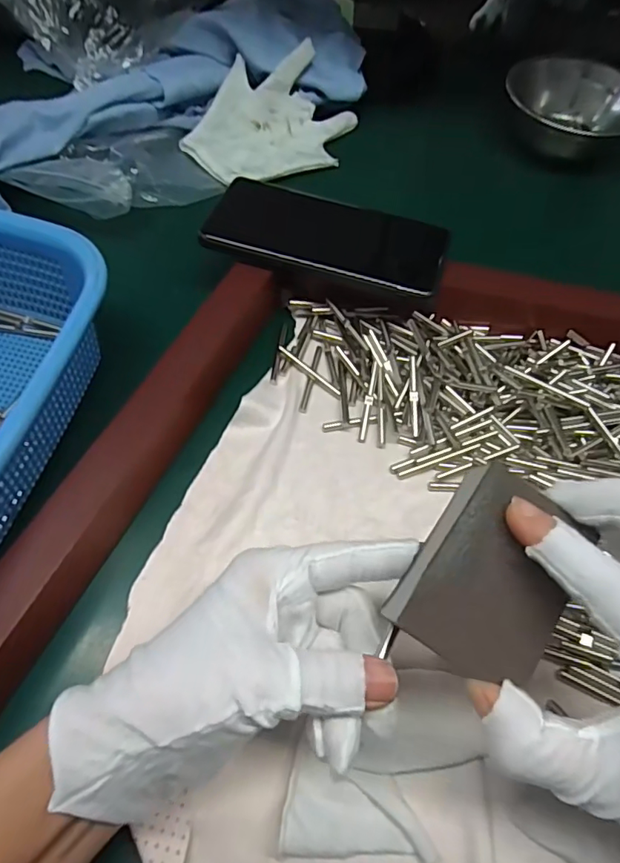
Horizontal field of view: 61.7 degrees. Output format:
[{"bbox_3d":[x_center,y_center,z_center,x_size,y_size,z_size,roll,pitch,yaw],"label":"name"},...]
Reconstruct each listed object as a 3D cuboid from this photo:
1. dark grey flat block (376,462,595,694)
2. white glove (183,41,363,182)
[{"bbox_3d":[0.065,0.051,0.184,0.052,0.010,0.067,35,79,4],"label":"dark grey flat block"},{"bbox_3d":[-0.031,-0.280,0.462,0.118,0.049,0.146,36,65,15],"label":"white glove"}]

